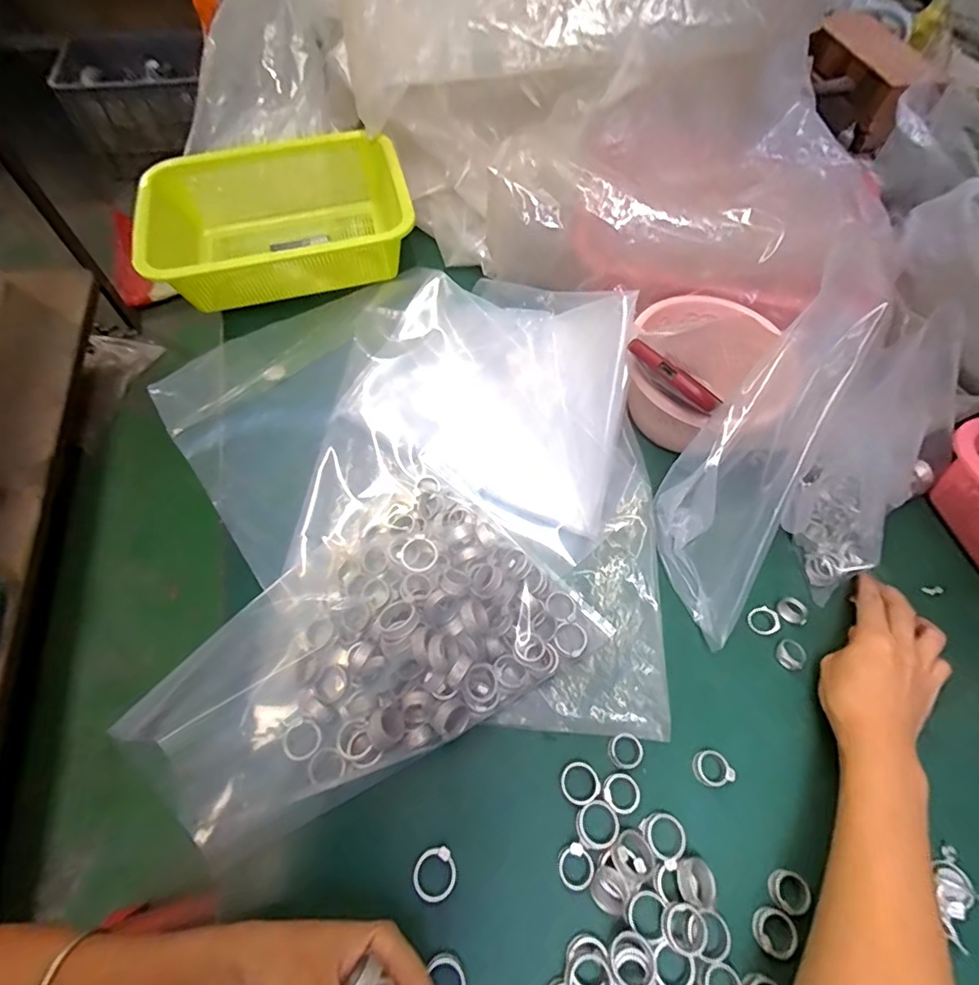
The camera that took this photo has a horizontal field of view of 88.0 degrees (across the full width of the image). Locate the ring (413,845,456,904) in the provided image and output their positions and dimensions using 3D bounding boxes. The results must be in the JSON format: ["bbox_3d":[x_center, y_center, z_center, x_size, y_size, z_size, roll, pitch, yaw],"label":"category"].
[{"bbox_3d":[-0.034,0.240,0.317,0.026,0.005,0.027,1,61,-2],"label":"ring"}]

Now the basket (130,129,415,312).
[{"bbox_3d":[-0.223,-0.291,0.553,0.261,0.091,0.201,-9,63,-9],"label":"basket"}]

